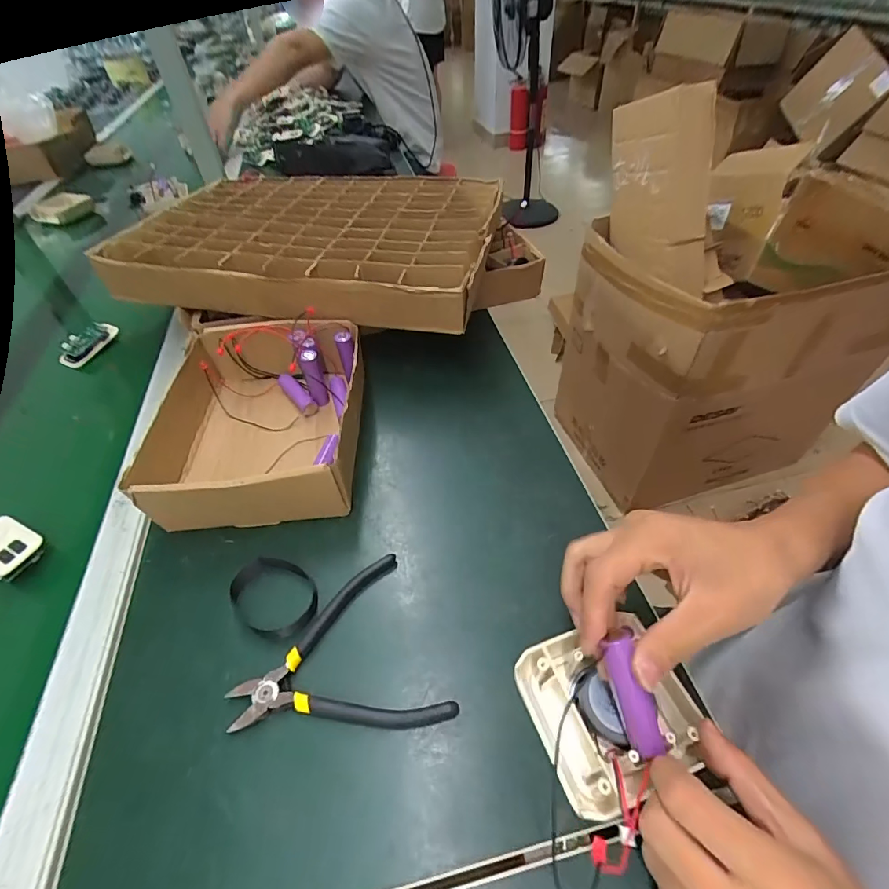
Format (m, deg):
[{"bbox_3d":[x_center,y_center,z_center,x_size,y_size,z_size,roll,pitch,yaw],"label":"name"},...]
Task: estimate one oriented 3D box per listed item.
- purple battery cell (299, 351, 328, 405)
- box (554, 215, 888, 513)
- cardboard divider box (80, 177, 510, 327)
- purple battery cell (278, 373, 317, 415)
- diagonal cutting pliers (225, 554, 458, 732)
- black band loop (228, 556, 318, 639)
[{"bbox_3d":[-0.142,-0.073,0.490,0.020,0.069,0.019,-14,49,-11],"label":"purple battery cell"},{"bbox_3d":[0.644,-0.210,1.159,0.616,0.637,0.420,-14,48,-9],"label":"box"},{"bbox_3d":[-0.166,-0.277,0.595,0.456,0.061,0.314,8,49,11],"label":"cardboard divider box"},{"bbox_3d":[-0.169,-0.060,0.509,0.017,0.021,0.069,-33,55,-26],"label":"purple battery cell"},{"bbox_3d":[-0.078,0.158,0.314,0.134,0.009,0.122,-20,50,-17],"label":"diagonal cutting pliers"},{"bbox_3d":[-0.133,0.118,0.350,0.073,0.011,0.056,31,55,26],"label":"black band loop"}]

